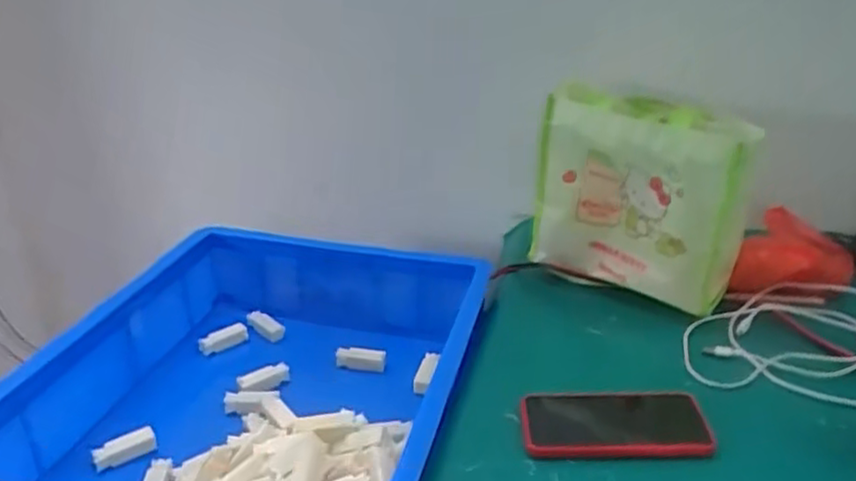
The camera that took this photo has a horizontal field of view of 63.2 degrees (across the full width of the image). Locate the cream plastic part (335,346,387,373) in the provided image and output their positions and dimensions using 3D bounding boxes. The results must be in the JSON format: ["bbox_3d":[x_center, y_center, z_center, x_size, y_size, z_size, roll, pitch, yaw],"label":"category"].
[{"bbox_3d":[-0.086,0.152,0.892,0.064,0.023,0.021,1,26,10],"label":"cream plastic part"}]

